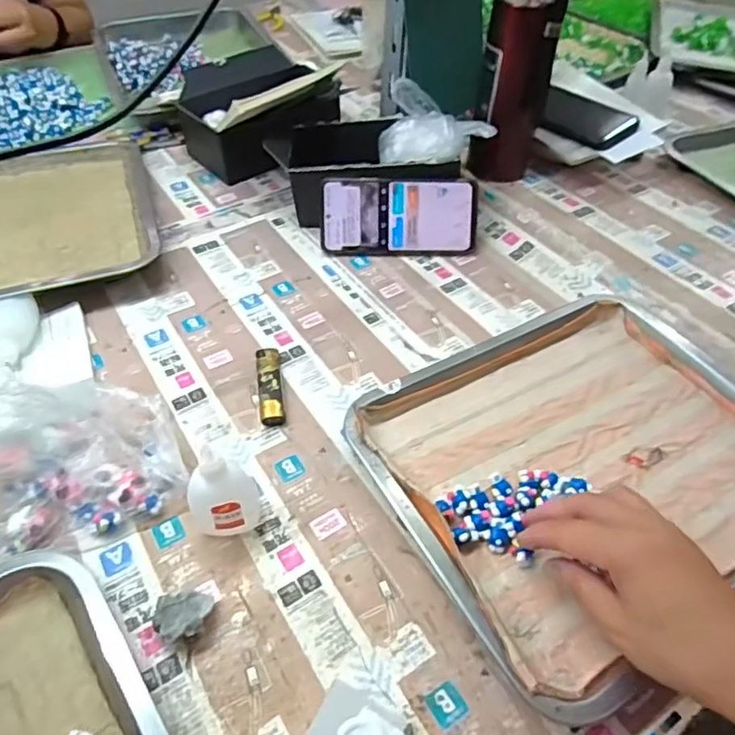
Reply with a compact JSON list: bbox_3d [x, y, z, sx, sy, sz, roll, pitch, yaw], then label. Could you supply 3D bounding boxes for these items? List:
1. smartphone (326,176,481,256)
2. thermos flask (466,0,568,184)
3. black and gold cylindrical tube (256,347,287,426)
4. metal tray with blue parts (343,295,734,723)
[{"bbox_3d":[0.034,-0.160,0.612,0.162,0.078,0.011,0,15,-1],"label":"smartphone"},{"bbox_3d":[0.160,-0.318,0.620,0.077,0.223,0.087,13,50,11],"label":"thermos flask"},{"bbox_3d":[-0.083,0.015,0.489,0.020,0.017,0.080,-7,49,-8],"label":"black and gold cylindrical tube"},{"bbox_3d":[0.170,0.064,0.439,0.313,0.026,0.270,-24,53,-21],"label":"metal tray with blue parts"}]

